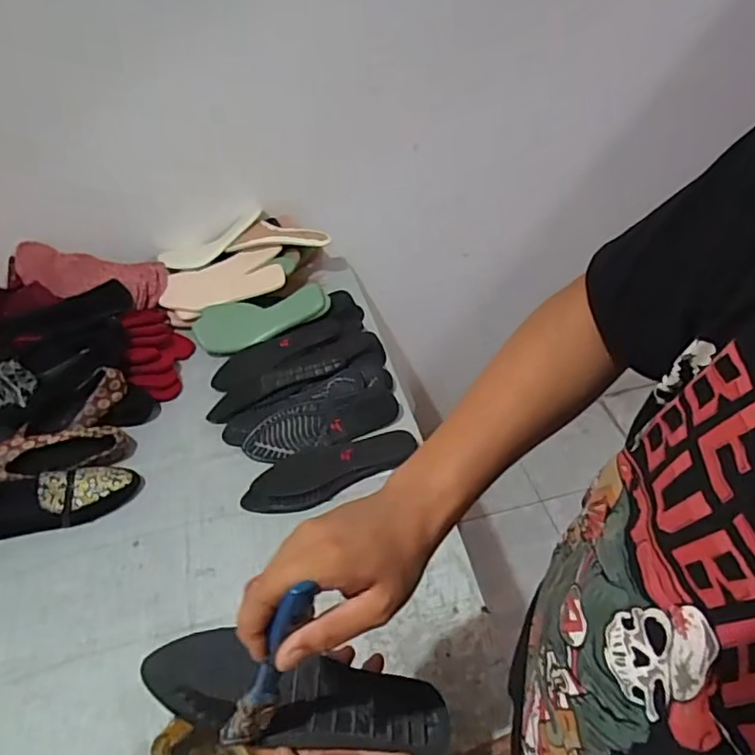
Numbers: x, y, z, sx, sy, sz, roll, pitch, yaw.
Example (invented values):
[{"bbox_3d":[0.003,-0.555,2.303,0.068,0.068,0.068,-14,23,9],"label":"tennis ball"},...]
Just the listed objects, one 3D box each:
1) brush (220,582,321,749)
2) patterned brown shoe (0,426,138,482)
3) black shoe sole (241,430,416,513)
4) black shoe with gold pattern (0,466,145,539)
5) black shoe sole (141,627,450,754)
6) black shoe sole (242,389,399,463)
[{"bbox_3d":[-0.070,0.184,0.366,0.031,0.161,0.019,-5,41,-33],"label":"brush"},{"bbox_3d":[-0.497,0.122,0.885,0.237,0.059,0.078,-11,46,-5],"label":"patterned brown shoe"},{"bbox_3d":[-0.074,0.131,0.867,0.254,0.031,0.093,-19,47,-13],"label":"black shoe sole"},{"bbox_3d":[-0.471,0.172,0.837,0.242,0.061,0.079,-12,46,-7],"label":"black shoe with gold pattern"},{"bbox_3d":[-0.052,0.246,0.448,0.241,0.029,0.067,18,45,-12],"label":"black shoe sole"},{"bbox_3d":[-0.088,0.073,0.916,0.241,0.022,0.077,-18,69,-8],"label":"black shoe sole"}]

